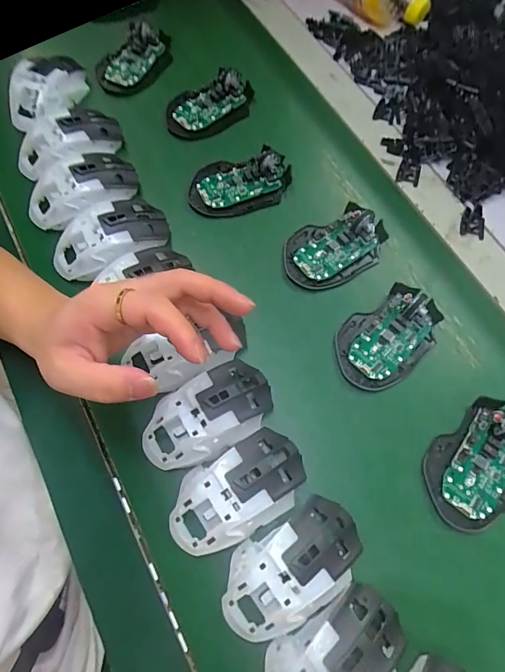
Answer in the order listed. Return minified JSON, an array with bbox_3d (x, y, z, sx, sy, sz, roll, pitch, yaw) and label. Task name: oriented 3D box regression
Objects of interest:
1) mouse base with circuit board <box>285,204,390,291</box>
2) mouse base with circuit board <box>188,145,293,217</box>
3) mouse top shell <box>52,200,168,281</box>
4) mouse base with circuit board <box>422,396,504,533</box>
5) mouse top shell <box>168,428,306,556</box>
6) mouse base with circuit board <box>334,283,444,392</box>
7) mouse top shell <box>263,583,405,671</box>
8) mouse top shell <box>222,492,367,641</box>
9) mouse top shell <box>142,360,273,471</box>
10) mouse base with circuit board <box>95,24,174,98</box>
[{"bbox_3d":[0.090,-0.098,0.439,0.118,0.029,0.073,-27,73,-11],"label":"mouse base with circuit board"},{"bbox_3d":[-0.013,-0.171,0.467,0.113,0.032,0.066,-14,71,-7],"label":"mouse base with circuit board"},{"bbox_3d":[-0.141,-0.096,0.419,0.116,0.031,0.063,-30,73,-12],"label":"mouse top shell"},{"bbox_3d":[0.200,0.111,0.365,0.112,0.030,0.073,-38,75,-14],"label":"mouse base with circuit board"},{"bbox_3d":[-0.011,0.126,0.334,0.117,0.029,0.063,-31,73,-12],"label":"mouse top shell"},{"bbox_3d":[0.132,0.000,0.403,0.115,0.022,0.072,-33,74,-13],"label":"mouse base with circuit board"},{"bbox_3d":[0.057,0.233,0.294,0.115,0.032,0.060,-31,73,-12],"label":"mouse top shell"},{"bbox_3d":[0.031,0.177,0.315,0.114,0.030,0.066,-30,73,-12],"label":"mouse top shell"},{"bbox_3d":[-0.038,0.067,0.354,0.114,0.029,0.060,-28,73,-11],"label":"mouse top shell"},{"bbox_3d":[-0.145,-0.351,0.531,0.067,0.027,0.107,35,73,11],"label":"mouse base with circuit board"}]

